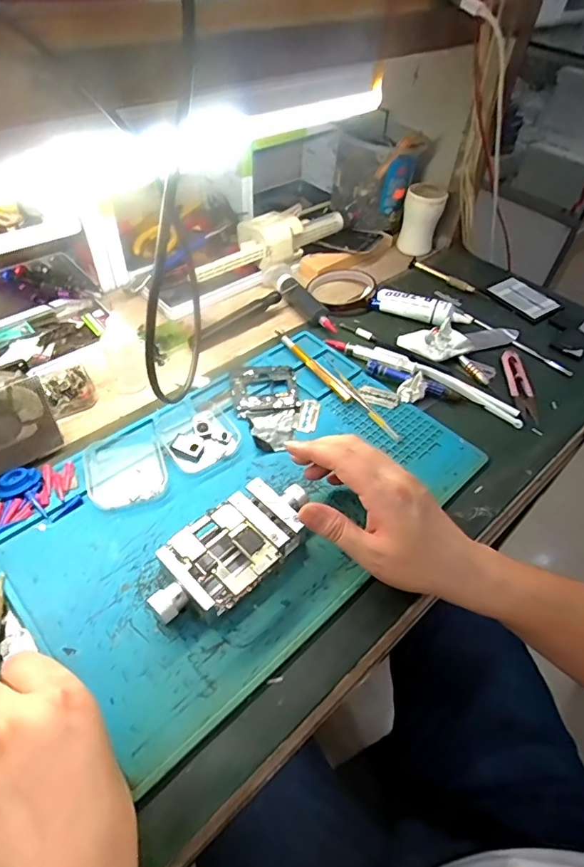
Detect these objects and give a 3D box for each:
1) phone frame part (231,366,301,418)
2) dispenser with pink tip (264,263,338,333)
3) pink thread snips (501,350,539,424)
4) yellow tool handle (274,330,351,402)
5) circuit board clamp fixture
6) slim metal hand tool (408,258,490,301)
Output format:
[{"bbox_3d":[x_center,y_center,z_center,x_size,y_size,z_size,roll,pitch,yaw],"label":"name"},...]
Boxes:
[{"bbox_3d":[-0.027,-0.044,0.491,0.066,0.006,0.063,-3,49,-8],"label":"phone frame part"},{"bbox_3d":[0.013,-0.166,0.591,0.028,0.025,0.131,-24,55,-24],"label":"dispenser with pink tip"},{"bbox_3d":[0.245,-0.053,0.518,0.024,0.006,0.103,7,49,0],"label":"pink thread snips"},{"bbox_3d":[0.019,-0.076,0.519,0.010,0.011,0.129,-25,56,-24],"label":"yellow tool handle"},{"bbox_3d":[-0.042,0.086,0.357,0.064,0.032,0.132,36,55,24],"label":"circuit board clamp fixture"},{"bbox_3d":[0.211,-0.210,0.655,0.119,0.014,0.011,33,54,22],"label":"slim metal hand tool"}]

